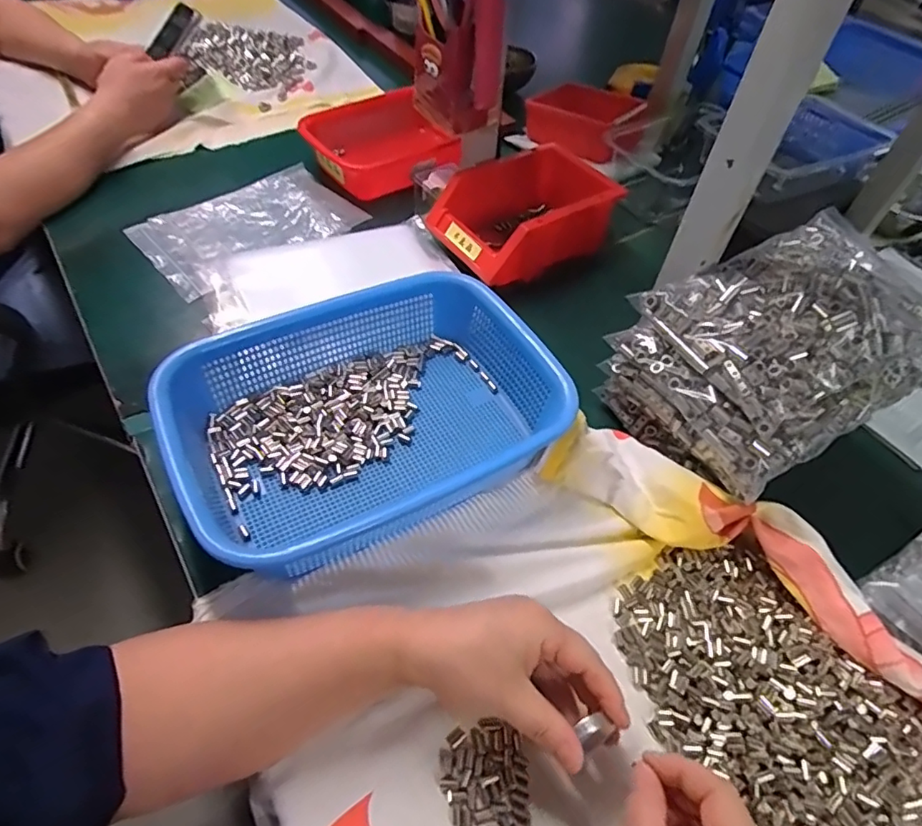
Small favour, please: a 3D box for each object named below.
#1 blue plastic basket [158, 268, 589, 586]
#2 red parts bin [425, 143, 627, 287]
[{"bbox_3d":[-0.071,0.000,0.444,0.285,0.069,0.205,-24,59,-22],"label":"blue plastic basket"},{"bbox_3d":[0.077,-0.224,0.628,0.208,0.073,0.130,-25,59,-22],"label":"red parts bin"}]

